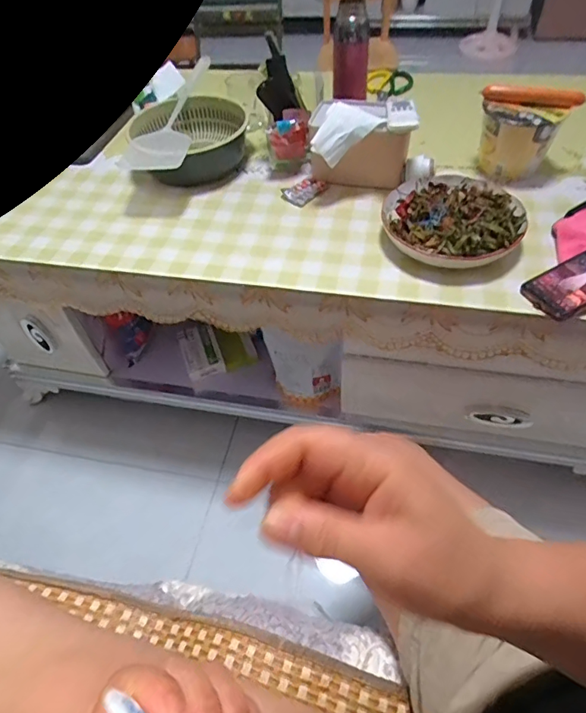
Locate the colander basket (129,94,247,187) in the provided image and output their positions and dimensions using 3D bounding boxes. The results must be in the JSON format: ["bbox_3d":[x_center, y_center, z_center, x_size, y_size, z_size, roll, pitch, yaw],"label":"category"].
[{"bbox_3d":[-0.195,-0.423,0.901,0.195,0.083,0.179,-2,52,3],"label":"colander basket"}]

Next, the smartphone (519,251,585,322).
[{"bbox_3d":[0.405,-0.111,0.635,0.170,0.016,0.078,-28,52,-13],"label":"smartphone"}]

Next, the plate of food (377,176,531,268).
[{"bbox_3d":[0.246,-0.216,0.719,0.209,0.046,0.209,-2,52,3],"label":"plate of food"}]

